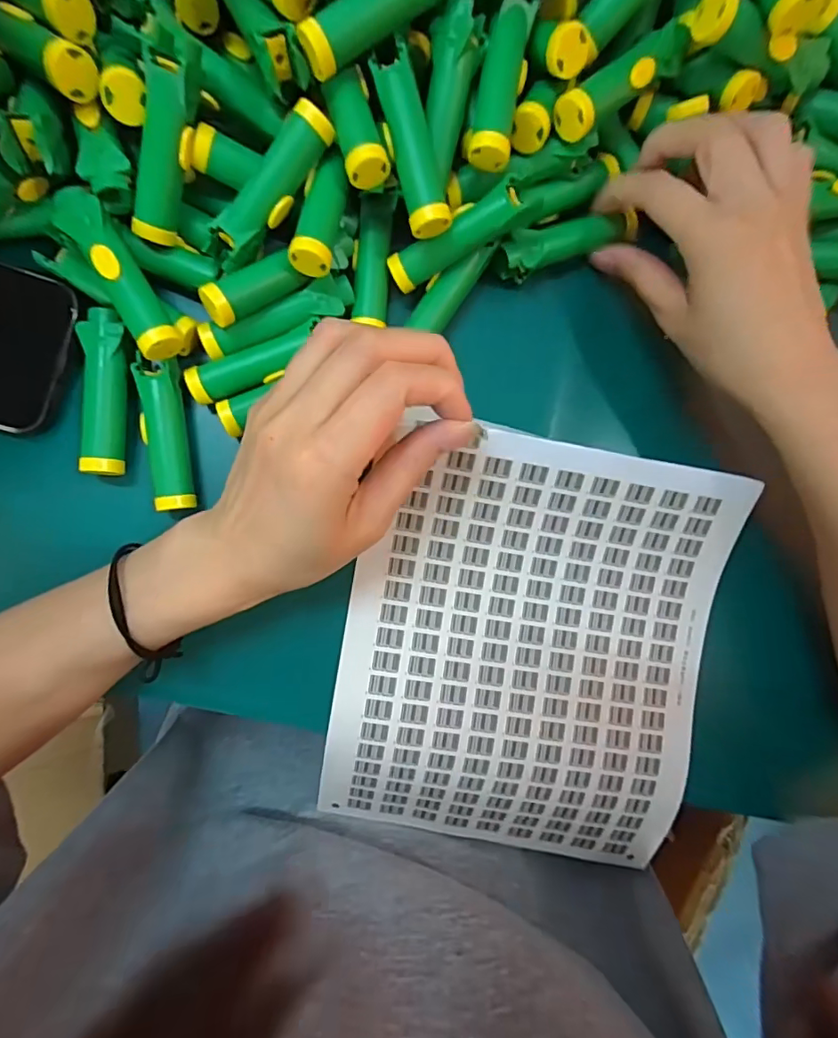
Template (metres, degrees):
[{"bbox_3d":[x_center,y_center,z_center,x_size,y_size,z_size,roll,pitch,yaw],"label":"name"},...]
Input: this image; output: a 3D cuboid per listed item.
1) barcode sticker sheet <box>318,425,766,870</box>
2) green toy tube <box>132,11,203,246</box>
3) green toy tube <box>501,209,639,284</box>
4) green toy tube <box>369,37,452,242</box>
[{"bbox_3d":[0.061,0.078,0.282,0.200,0.054,0.229,9,87,-7],"label":"barcode sticker sheet"},{"bbox_3d":[-0.113,-0.167,0.225,0.019,0.014,0.080,23,121,-6],"label":"green toy tube"},{"bbox_3d":[0.082,-0.151,0.275,0.077,0.018,0.017,-19,91,-8],"label":"green toy tube"},{"bbox_3d":[-0.002,-0.170,0.230,0.021,0.022,0.069,-17,91,-7],"label":"green toy tube"}]

